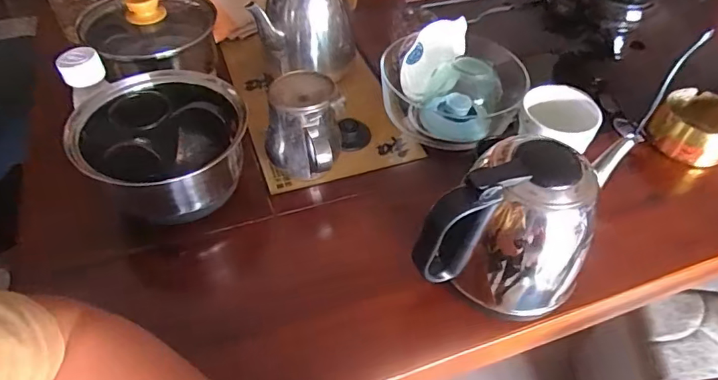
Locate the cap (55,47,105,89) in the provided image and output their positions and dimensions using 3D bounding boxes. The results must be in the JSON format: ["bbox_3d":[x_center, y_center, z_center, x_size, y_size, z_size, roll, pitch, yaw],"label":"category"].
[{"bbox_3d":[-0.299,-0.132,0.519,0.041,0.029,0.041,2,48,-2],"label":"cap"}]

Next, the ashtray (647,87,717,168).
[{"bbox_3d":[0.423,-0.077,0.610,0.092,0.053,0.090,34,55,24],"label":"ashtray"}]

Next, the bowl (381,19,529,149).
[{"bbox_3d":[0.114,-0.123,0.596,0.166,0.113,0.138,5,48,1],"label":"bowl"}]

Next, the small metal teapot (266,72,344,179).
[{"bbox_3d":[-0.058,-0.062,0.530,0.081,0.102,0.100,5,48,1],"label":"small metal teapot"}]

